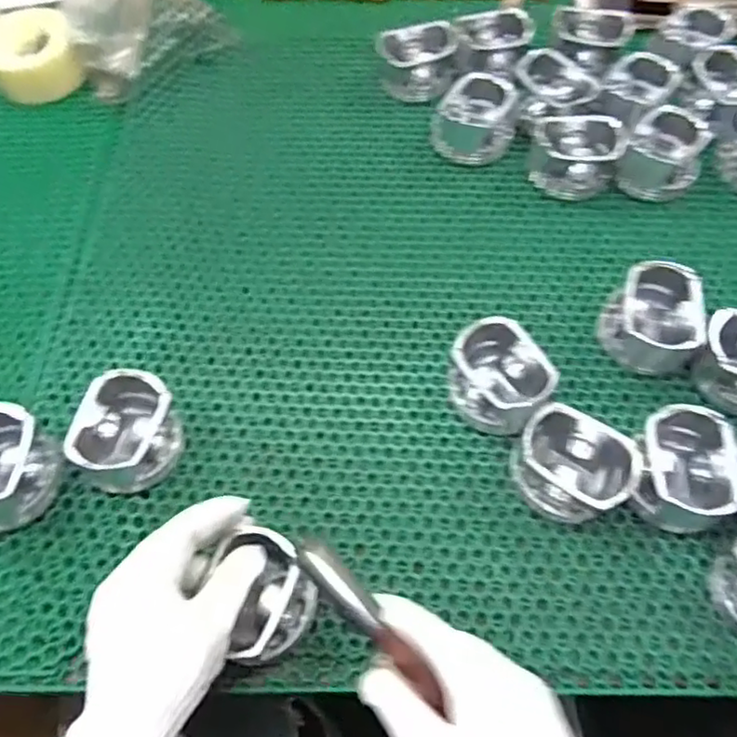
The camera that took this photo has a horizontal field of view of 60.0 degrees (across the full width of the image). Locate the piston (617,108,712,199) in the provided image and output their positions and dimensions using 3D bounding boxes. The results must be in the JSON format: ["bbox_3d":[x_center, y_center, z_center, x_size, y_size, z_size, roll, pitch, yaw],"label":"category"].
[{"bbox_3d":[0.275,-0.198,0.591,0.065,0.053,0.064,29,66,16],"label":"piston"}]

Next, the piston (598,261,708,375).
[{"bbox_3d":[0.226,-0.042,0.502,0.069,0.059,0.068,19,63,12],"label":"piston"}]

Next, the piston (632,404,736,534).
[{"bbox_3d":[0.217,0.067,0.443,0.065,0.053,0.074,15,63,10],"label":"piston"}]

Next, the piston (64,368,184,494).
[{"bbox_3d":[-0.171,0.043,0.460,0.061,0.057,0.076,11,62,8],"label":"piston"}]

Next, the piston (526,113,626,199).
[{"bbox_3d":[0.189,-0.198,0.589,0.078,0.049,0.069,24,65,14],"label":"piston"}]

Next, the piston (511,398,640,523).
[{"bbox_3d":[0.141,0.069,0.445,0.076,0.053,0.058,26,65,15],"label":"piston"}]

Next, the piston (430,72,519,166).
[{"bbox_3d":[0.104,-0.242,0.617,0.074,0.054,0.074,17,63,11],"label":"piston"}]

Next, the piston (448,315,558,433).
[{"bbox_3d":[0.096,0.009,0.477,0.065,0.050,0.076,-35,66,-16],"label":"piston"}]

